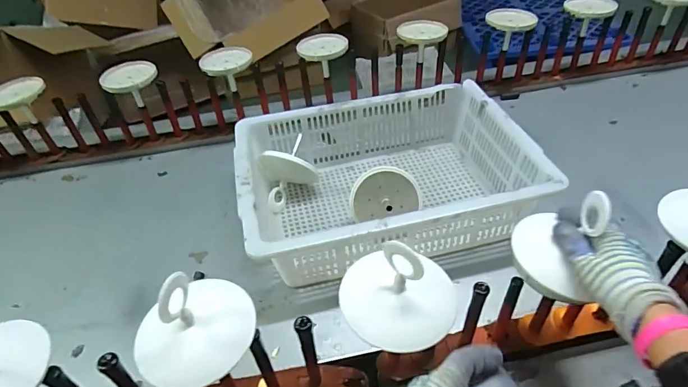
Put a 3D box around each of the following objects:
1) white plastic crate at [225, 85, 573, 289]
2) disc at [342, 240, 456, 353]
[{"bbox_3d":[0.063,-0.028,0.796,0.490,0.141,0.353,-9,41,-9],"label":"white plastic crate"},{"bbox_3d":[0.056,0.096,0.456,0.122,0.083,0.099,5,41,8],"label":"disc"}]

